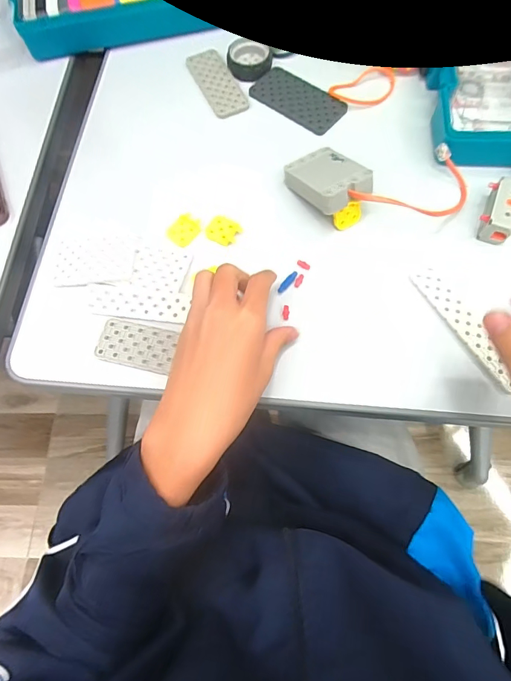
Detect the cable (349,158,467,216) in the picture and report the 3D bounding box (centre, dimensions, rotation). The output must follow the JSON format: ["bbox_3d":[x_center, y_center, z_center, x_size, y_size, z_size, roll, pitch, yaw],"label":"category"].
[{"bbox_3d":[0.138,-0.133,0.370,0.122,0.023,0.043,-11,68,-18],"label":"cable"}]

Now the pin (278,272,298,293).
[{"bbox_3d":[0.028,-0.051,0.362,0.006,0.004,0.024,37,74,15],"label":"pin"}]

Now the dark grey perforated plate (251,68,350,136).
[{"bbox_3d":[0.044,-0.254,0.438,0.099,0.004,0.052,38,75,15],"label":"dark grey perforated plate"}]

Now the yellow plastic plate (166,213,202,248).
[{"bbox_3d":[-0.065,-0.102,0.379,0.023,0.004,0.032,29,72,13],"label":"yellow plastic plate"}]

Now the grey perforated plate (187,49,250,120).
[{"bbox_3d":[-0.042,-0.280,0.450,0.038,0.005,0.098,-25,70,-7],"label":"grey perforated plate"}]

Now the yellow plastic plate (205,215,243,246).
[{"bbox_3d":[-0.029,-0.102,0.380,0.029,0.004,0.027,27,72,12],"label":"yellow plastic plate"}]

